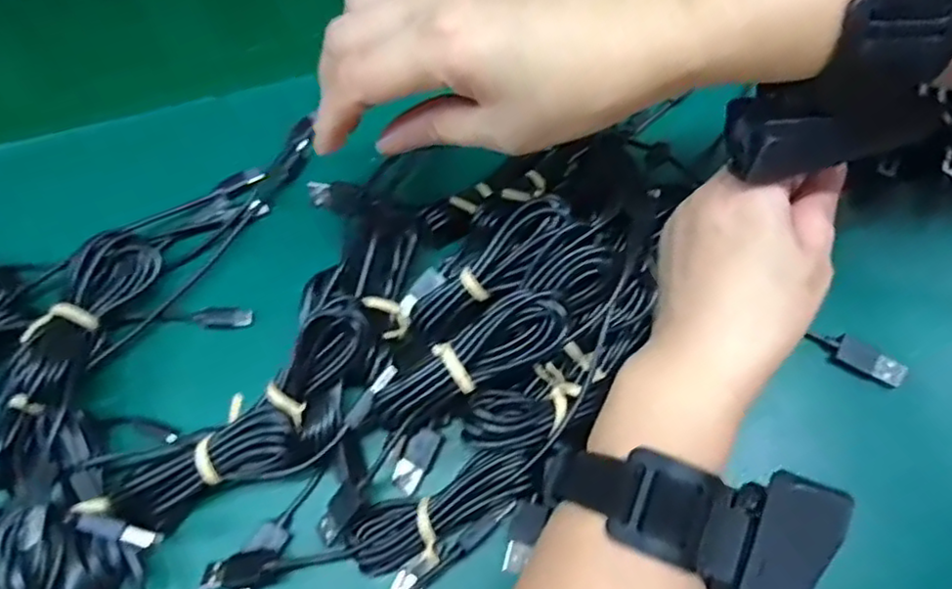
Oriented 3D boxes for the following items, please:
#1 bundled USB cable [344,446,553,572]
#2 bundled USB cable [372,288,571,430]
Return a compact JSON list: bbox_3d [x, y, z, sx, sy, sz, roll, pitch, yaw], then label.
[{"bbox_3d":[-0.010,0.090,0.277,0.090,0.017,0.028,-30,69,5],"label":"bundled USB cable"},{"bbox_3d":[-0.003,0.027,0.273,0.088,0.019,0.027,-32,70,7],"label":"bundled USB cable"}]

